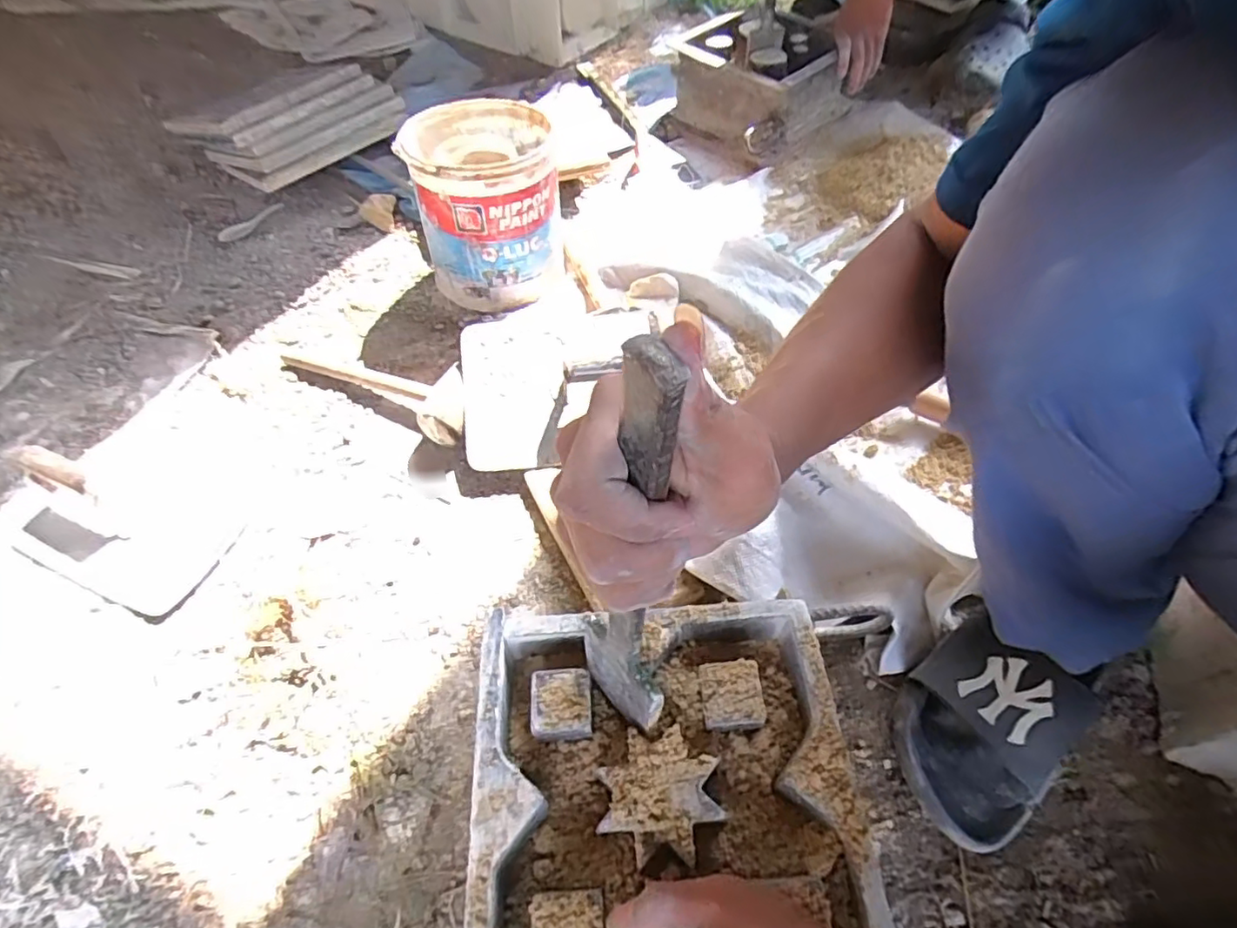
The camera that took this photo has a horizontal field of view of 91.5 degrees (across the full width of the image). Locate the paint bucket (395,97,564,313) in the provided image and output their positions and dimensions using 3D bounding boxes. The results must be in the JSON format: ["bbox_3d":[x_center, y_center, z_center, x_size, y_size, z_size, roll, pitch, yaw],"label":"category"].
[{"bbox_3d":[-0.164,-0.322,0.771,0.164,0.195,0.172,0,55,0],"label":"paint bucket"}]

